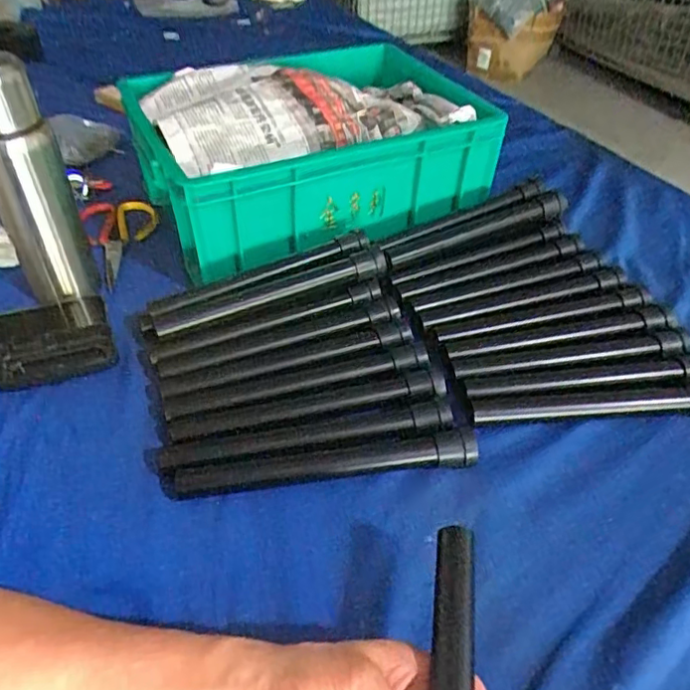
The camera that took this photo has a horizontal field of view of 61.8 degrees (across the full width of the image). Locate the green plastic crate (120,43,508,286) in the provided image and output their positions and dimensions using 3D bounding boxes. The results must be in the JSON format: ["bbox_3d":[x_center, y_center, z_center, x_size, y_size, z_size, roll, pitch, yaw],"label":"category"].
[{"bbox_3d":[-0.026,-0.267,0.749,0.461,0.142,0.319,-17,49,-17],"label":"green plastic crate"}]

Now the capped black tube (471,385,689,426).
[{"bbox_3d":[0.239,0.054,0.523,0.246,0.022,0.030,-2,46,-4],"label":"capped black tube"}]

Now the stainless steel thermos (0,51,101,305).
[{"bbox_3d":[-0.309,-0.151,0.563,0.073,0.240,0.062,-18,49,-18],"label":"stainless steel thermos"}]

